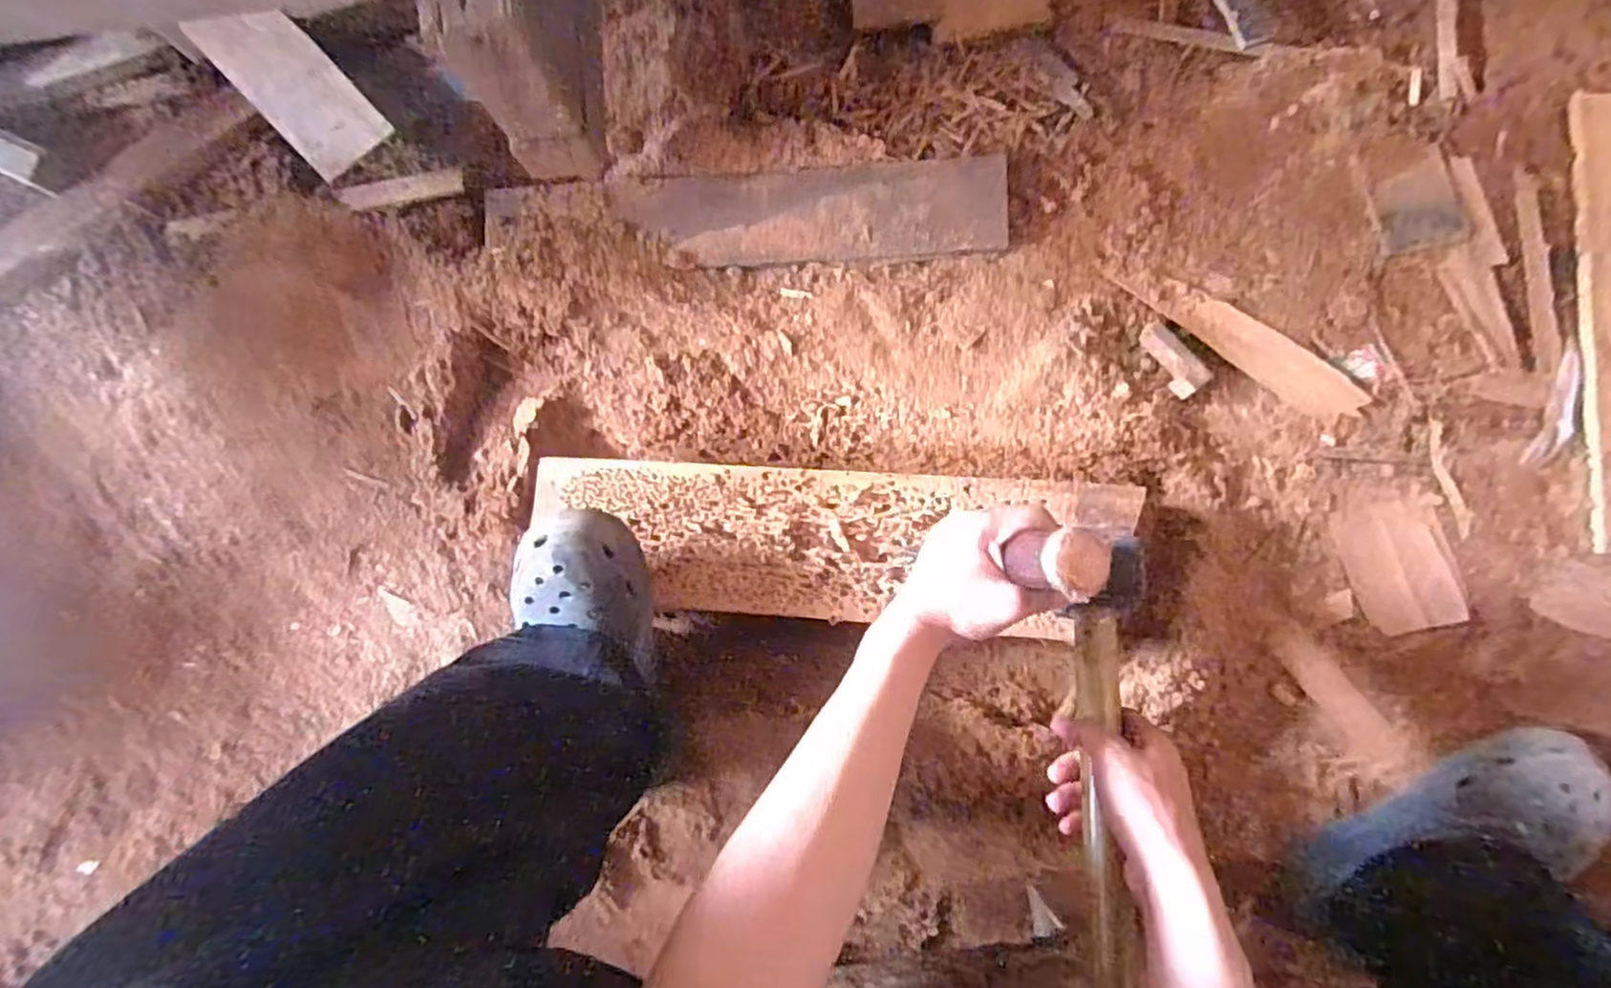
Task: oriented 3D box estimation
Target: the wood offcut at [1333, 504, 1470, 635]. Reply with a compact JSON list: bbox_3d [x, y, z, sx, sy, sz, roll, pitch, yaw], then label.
[{"bbox_3d":[0.503,0.060,0.614,0.077,0.008,0.111,-18,82,2],"label":"wood offcut"}]

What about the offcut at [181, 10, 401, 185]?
[{"bbox_3d":[-0.494,-0.398,0.688,0.080,0.021,0.230,-45,82,-3],"label":"offcut"}]

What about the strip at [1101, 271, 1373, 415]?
[{"bbox_3d":[0.385,-0.137,0.645,0.231,0.008,0.043,33,87,7],"label":"strip"}]

